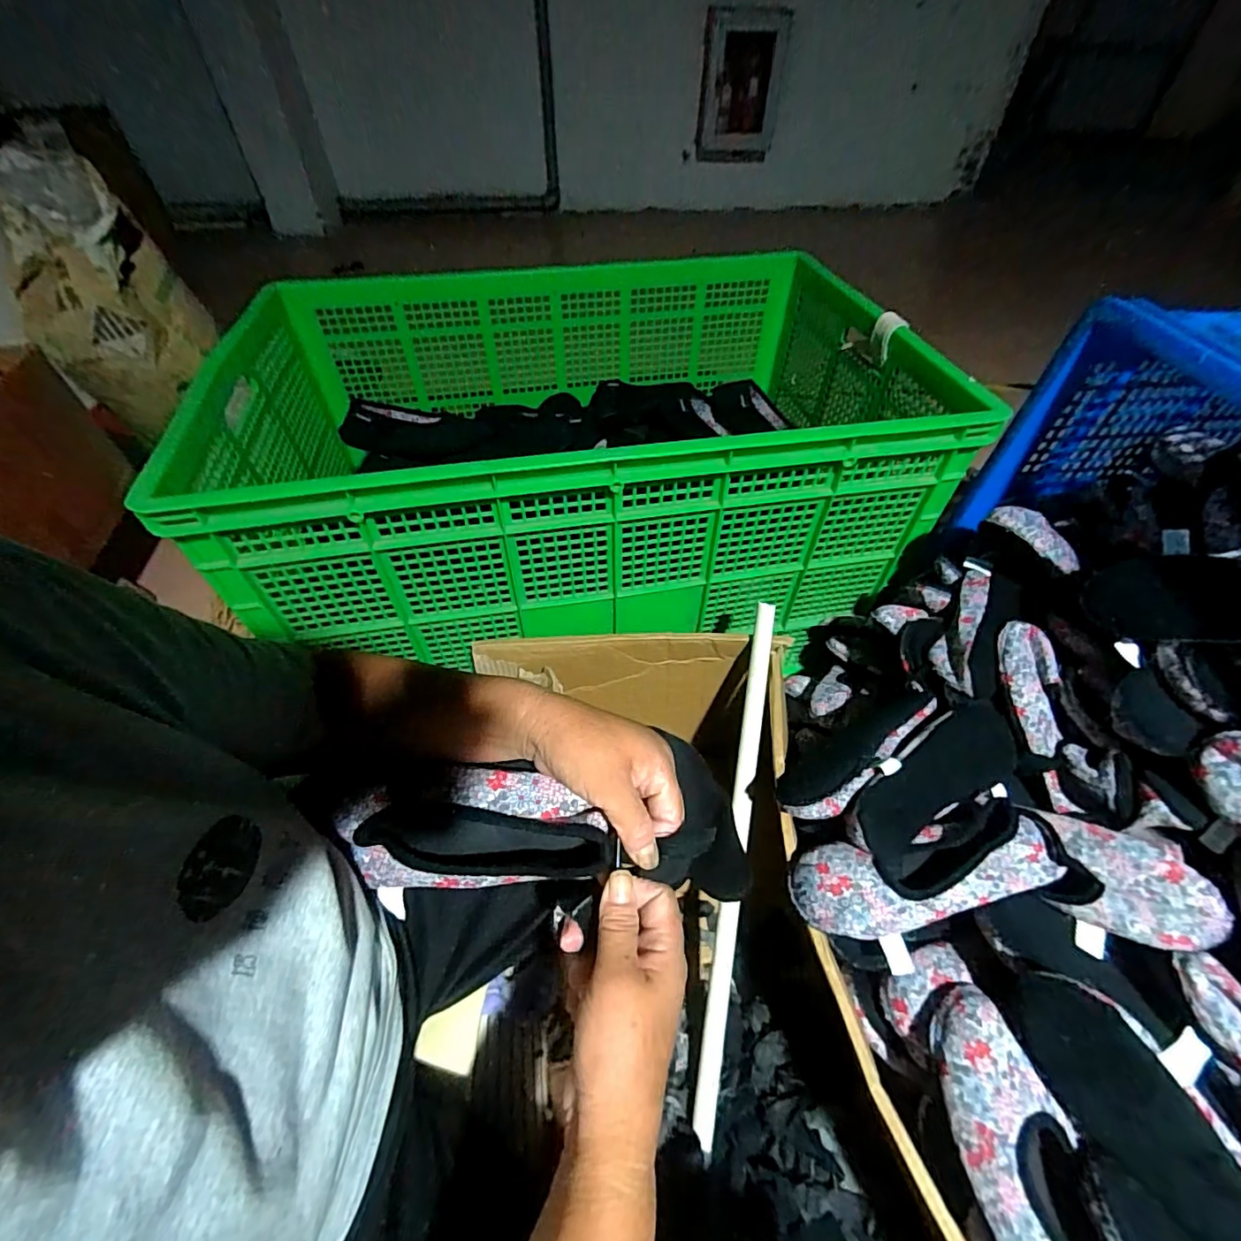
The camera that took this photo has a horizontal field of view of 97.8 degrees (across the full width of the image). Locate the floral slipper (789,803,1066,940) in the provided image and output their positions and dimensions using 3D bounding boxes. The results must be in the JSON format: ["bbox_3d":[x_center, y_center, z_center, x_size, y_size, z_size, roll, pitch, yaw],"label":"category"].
[{"bbox_3d":[0.294,0.241,0.521,0.244,0.068,0.088,-8,50,-7],"label":"floral slipper"}]

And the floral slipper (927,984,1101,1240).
[{"bbox_3d":[0.330,0.447,0.429,0.095,0.047,0.254,-8,51,-7],"label":"floral slipper"}]

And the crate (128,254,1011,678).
[{"bbox_3d":[-0.068,-0.312,0.980,1.094,0.400,0.696,-10,51,-9],"label":"crate"}]

